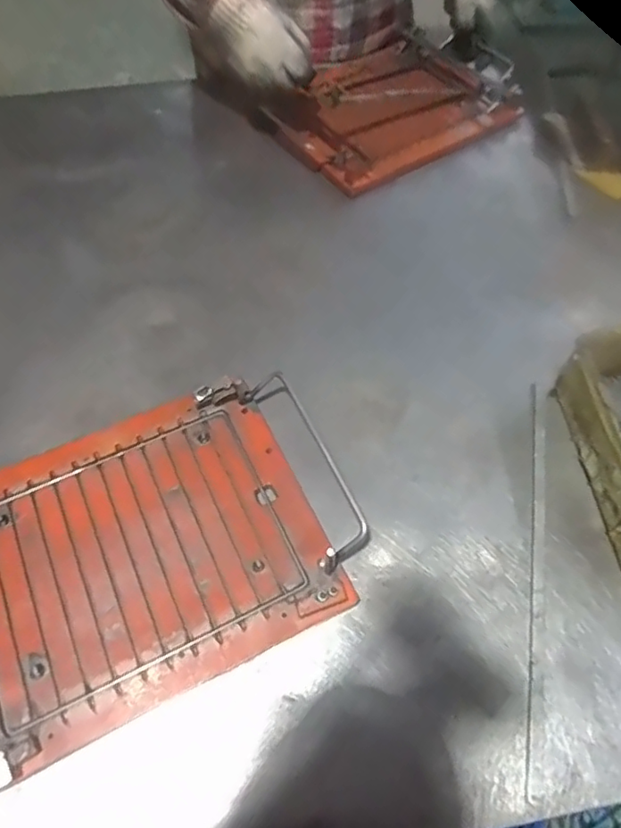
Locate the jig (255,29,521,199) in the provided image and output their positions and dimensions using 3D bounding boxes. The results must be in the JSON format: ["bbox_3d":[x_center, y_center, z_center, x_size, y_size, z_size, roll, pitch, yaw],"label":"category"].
[{"bbox_3d":[0.103,-0.421,0.786,0.308,0.043,0.229,-34,63,-18],"label":"jig"}]

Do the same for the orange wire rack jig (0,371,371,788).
[{"bbox_3d":[-0.141,0.110,0.478,0.356,0.025,0.234,-23,63,-14],"label":"orange wire rack jig"}]

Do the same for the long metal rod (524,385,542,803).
[{"bbox_3d":[0.189,0.121,0.490,0.009,0.006,0.346,11,61,5],"label":"long metal rod"}]

